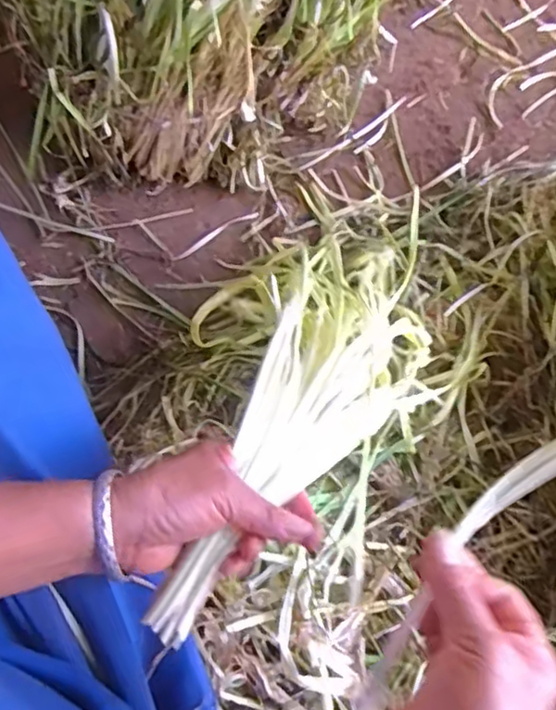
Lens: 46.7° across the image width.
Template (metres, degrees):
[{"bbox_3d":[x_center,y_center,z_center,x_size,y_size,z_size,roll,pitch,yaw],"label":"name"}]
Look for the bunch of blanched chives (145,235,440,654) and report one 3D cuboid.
[{"bbox_3d":[0.028,0.025,0.490,0.145,0.106,0.377,21,44,11],"label":"bunch of blanched chives"}]

